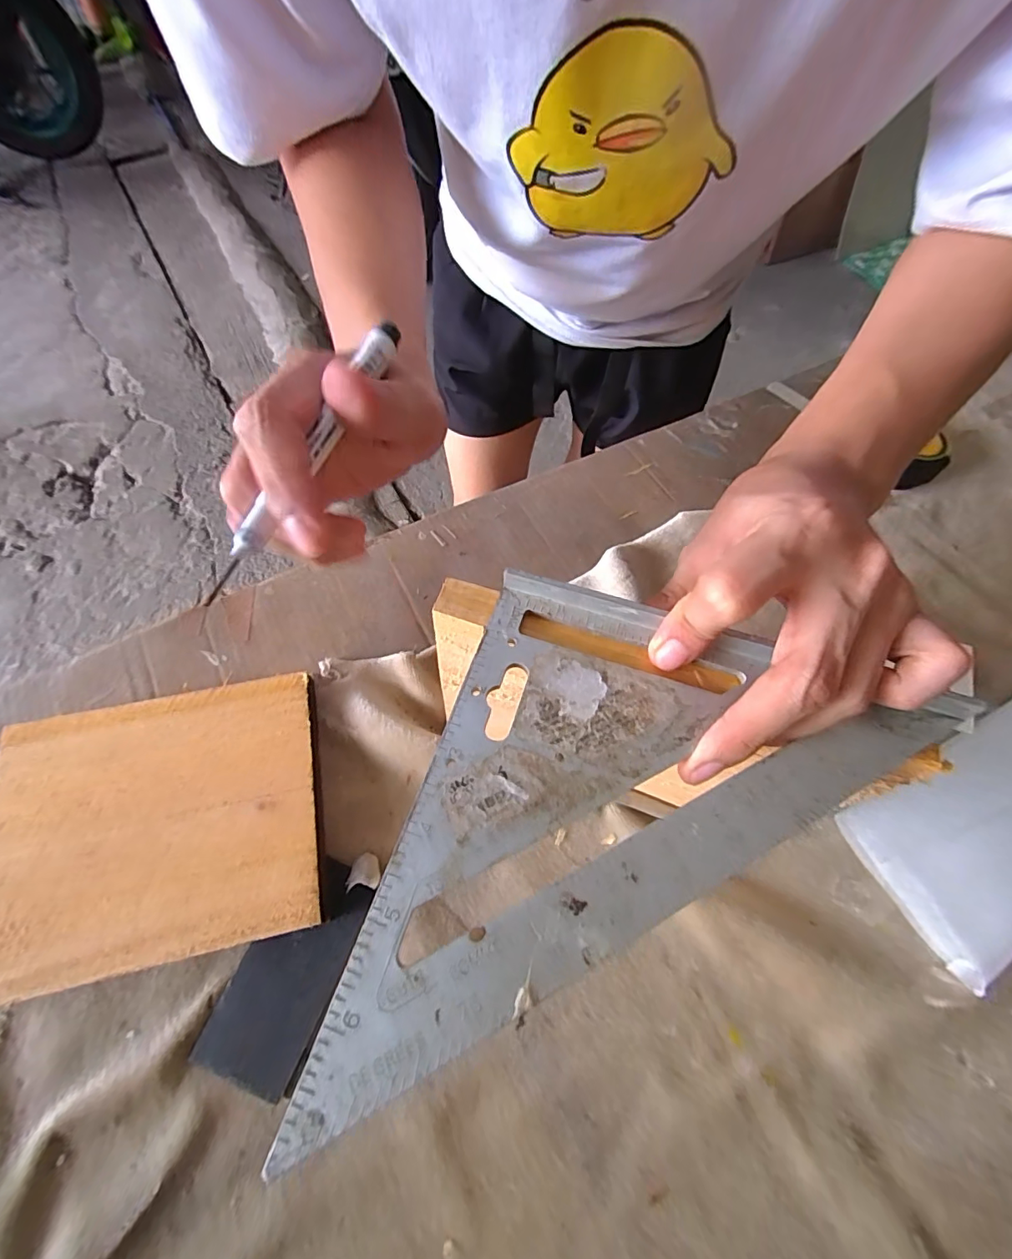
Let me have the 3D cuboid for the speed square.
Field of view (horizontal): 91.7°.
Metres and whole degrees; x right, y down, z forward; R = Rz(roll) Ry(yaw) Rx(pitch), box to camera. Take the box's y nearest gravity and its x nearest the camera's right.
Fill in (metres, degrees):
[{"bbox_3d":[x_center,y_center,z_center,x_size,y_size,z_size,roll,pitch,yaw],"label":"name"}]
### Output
[{"bbox_3d":[0.052,0.072,0.155,0.166,0.015,0.170,17,65,7],"label":"speed square"}]

